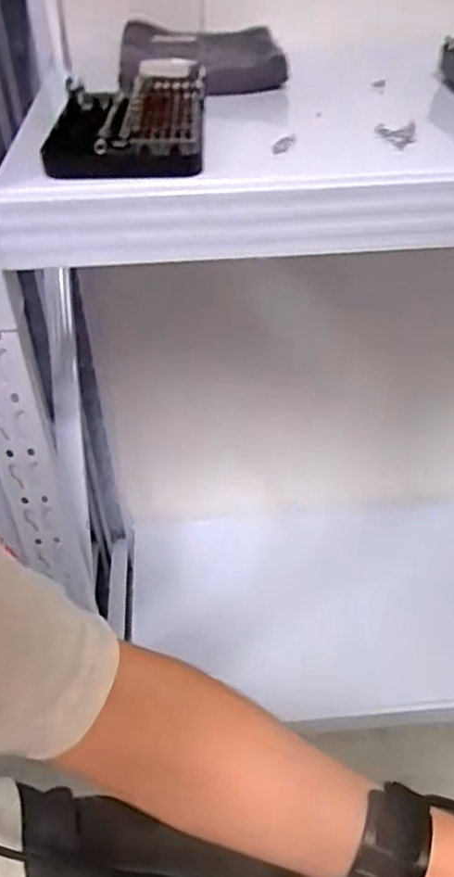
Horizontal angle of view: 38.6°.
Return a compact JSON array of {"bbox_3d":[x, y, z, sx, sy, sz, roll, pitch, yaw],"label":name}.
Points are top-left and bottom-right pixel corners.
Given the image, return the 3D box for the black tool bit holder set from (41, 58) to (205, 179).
[{"bbox_3d":[-0.067,-0.232,0.476,0.117,0.040,0.154,-3,41,3],"label":"black tool bit holder set"}]

